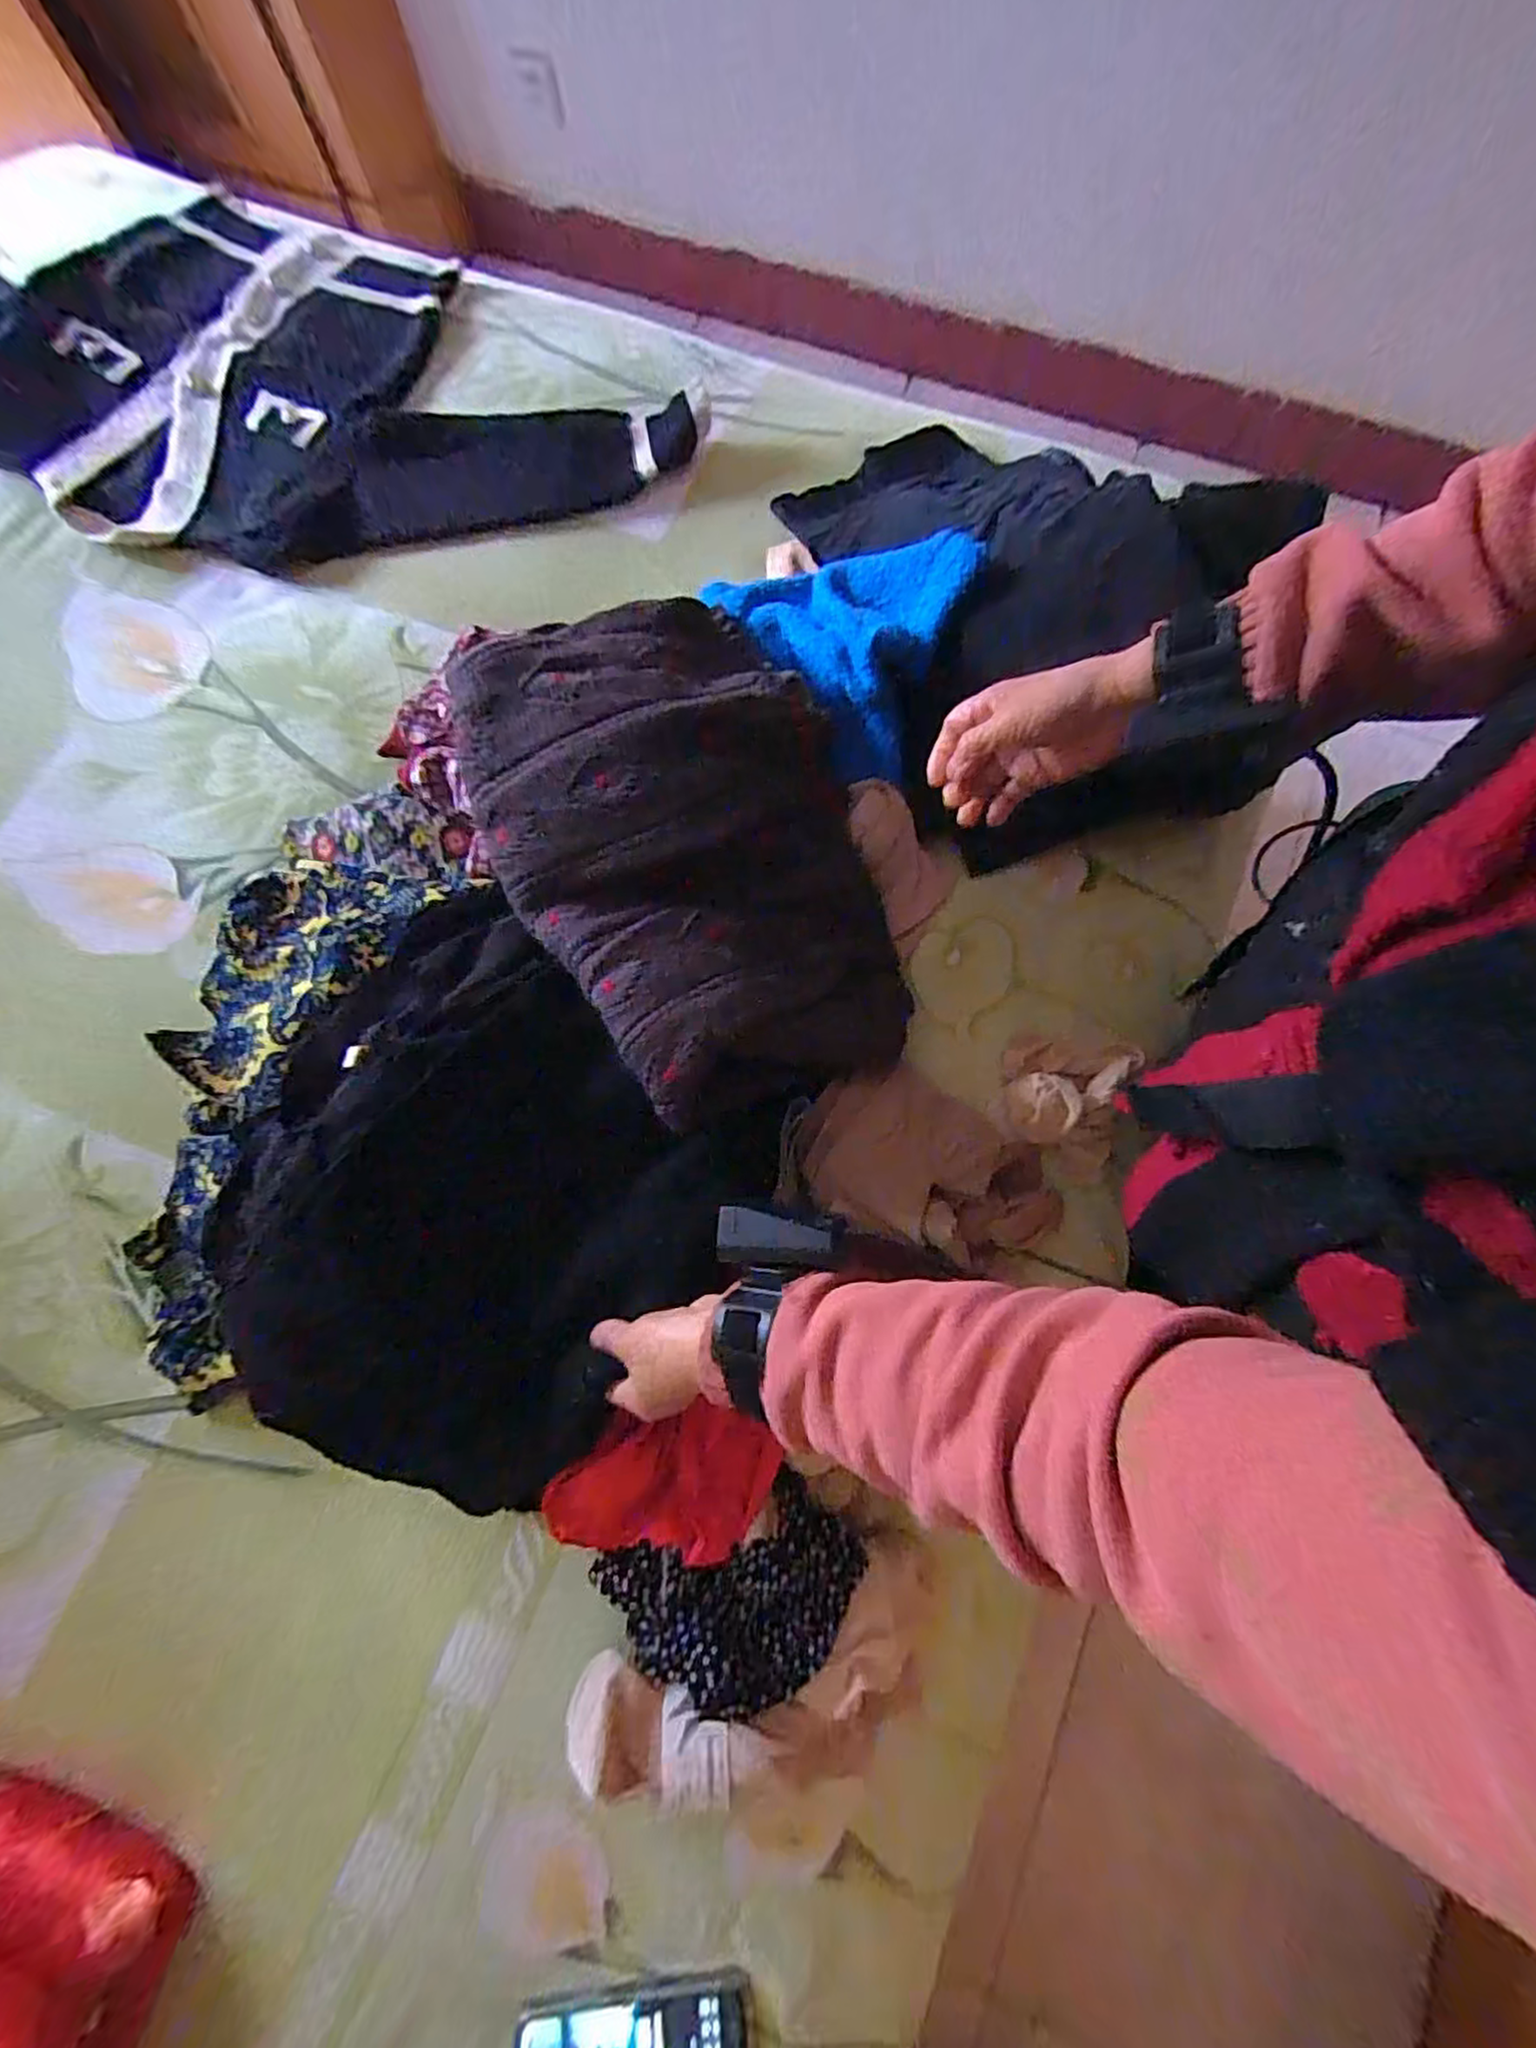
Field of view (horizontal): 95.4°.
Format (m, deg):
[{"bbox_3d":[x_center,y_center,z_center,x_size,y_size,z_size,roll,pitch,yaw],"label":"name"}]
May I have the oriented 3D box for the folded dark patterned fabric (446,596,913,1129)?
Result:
[{"bbox_3d":[-0.062,-0.145,0.583,0.293,0.113,0.450,-25,77,-5],"label":"folded dark patterned fabric"}]

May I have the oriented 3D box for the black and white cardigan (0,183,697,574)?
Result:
[{"bbox_3d":[-0.598,-0.760,0.832,0.946,0.056,0.498,34,80,7],"label":"black and white cardigan"}]

